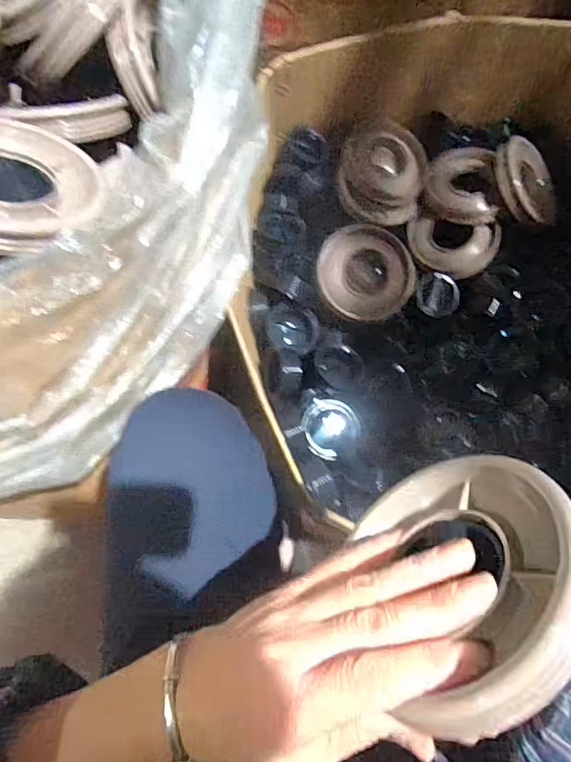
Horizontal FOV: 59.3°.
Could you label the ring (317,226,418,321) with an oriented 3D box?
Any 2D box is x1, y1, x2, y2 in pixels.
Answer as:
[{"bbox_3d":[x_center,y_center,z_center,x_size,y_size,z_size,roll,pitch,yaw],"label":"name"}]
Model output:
[{"bbox_3d":[0.110,-0.140,0.684,0.128,0.060,0.120,-1,72,2],"label":"ring"}]

